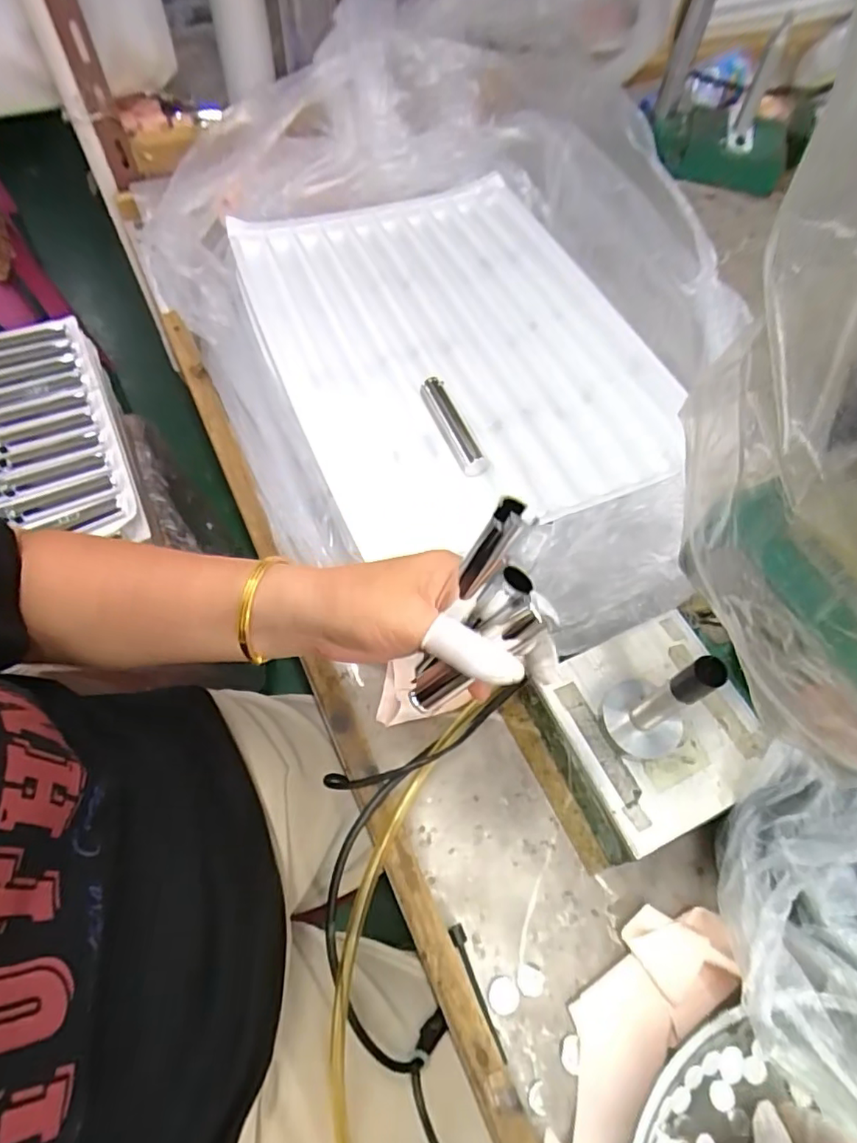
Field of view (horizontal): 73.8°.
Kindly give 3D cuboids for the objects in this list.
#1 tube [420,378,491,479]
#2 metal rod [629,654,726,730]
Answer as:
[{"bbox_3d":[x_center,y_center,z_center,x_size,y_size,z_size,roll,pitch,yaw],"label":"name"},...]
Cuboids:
[{"bbox_3d":[0.019,-0.118,0.463,0.020,0.020,0.089,-20,64,-13],"label":"tube"},{"bbox_3d":[0.135,0.072,0.320,0.012,0.107,0.015,-28,66,-17],"label":"metal rod"}]

